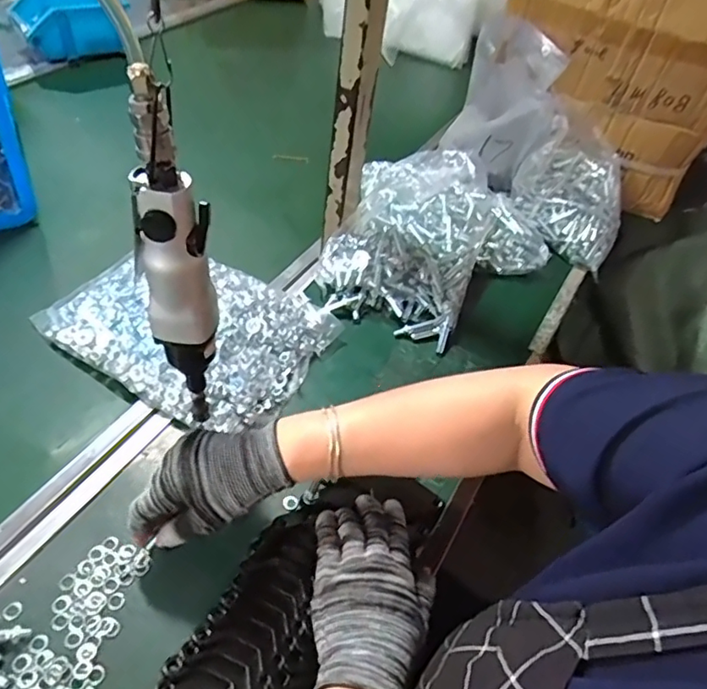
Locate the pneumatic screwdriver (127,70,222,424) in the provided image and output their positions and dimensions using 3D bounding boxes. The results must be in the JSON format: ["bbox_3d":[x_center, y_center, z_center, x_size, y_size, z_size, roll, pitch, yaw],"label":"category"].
[{"bbox_3d":[-0.130,-0.044,0.419,0.050,0.284,0.048,14,49,3],"label":"pneumatic screwdriver"}]

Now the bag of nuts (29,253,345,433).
[{"bbox_3d":[-0.174,-0.027,0.609,0.264,0.046,0.202,28,51,15],"label":"bag of nuts"}]

